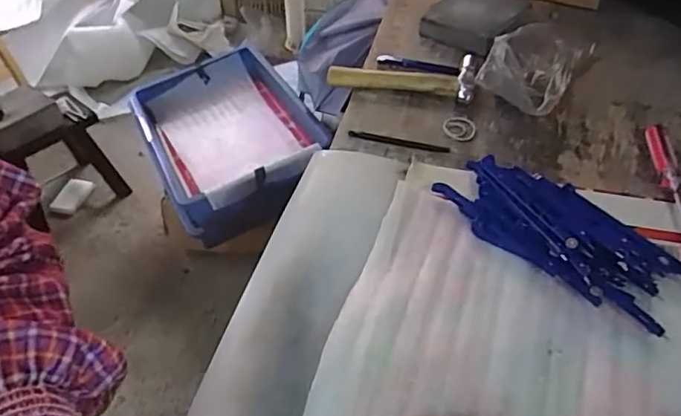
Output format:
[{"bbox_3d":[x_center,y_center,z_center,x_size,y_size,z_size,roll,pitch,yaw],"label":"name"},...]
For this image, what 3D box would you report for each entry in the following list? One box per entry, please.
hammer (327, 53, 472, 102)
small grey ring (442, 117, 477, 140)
[{"bbox_3d":[0.063,-0.136,0.605,0.150,0.026,0.053,5,46,6],"label":"hammer"},{"bbox_3d":[0.115,-0.078,0.551,0.031,0.004,0.032,0,46,1],"label":"small grey ring"}]

